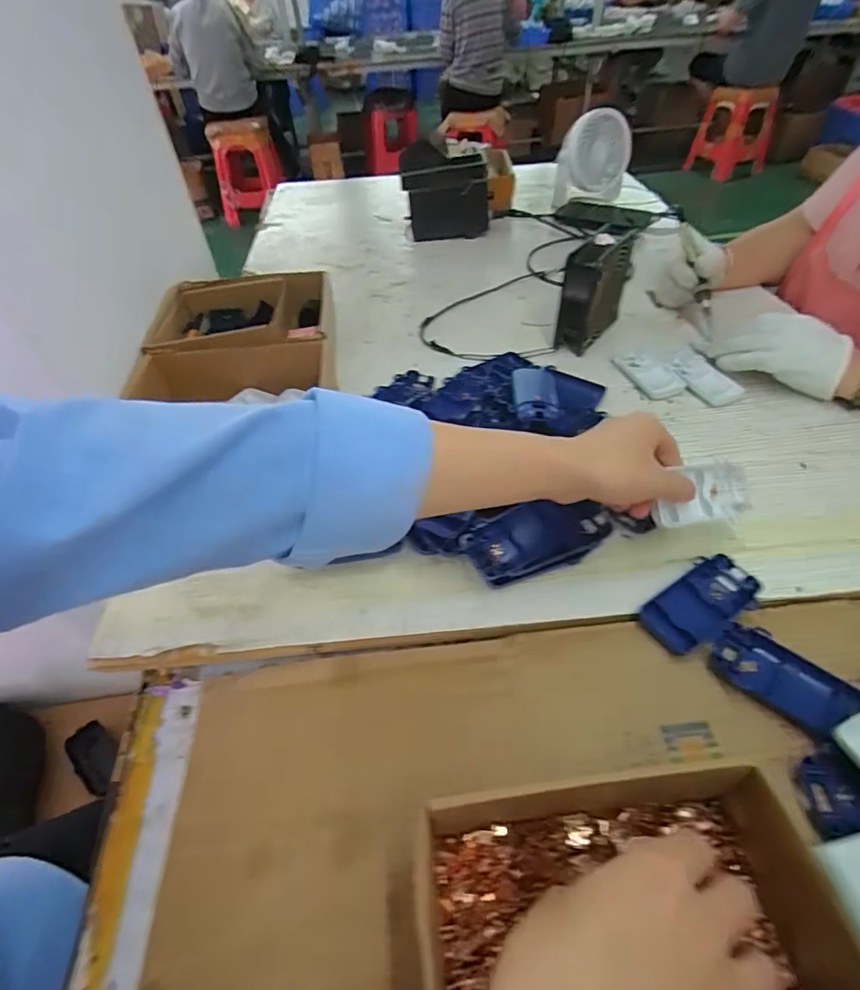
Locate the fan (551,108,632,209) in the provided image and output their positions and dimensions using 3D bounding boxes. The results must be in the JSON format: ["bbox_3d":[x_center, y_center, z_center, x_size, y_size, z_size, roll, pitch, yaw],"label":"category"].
[{"bbox_3d":[0.314,-0.651,0.978,0.130,0.141,0.068,10,48,14],"label":"fan"}]

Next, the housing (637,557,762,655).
[{"bbox_3d":[0.209,0.084,0.392,0.094,0.016,0.049,-31,52,-23],"label":"housing"}]

